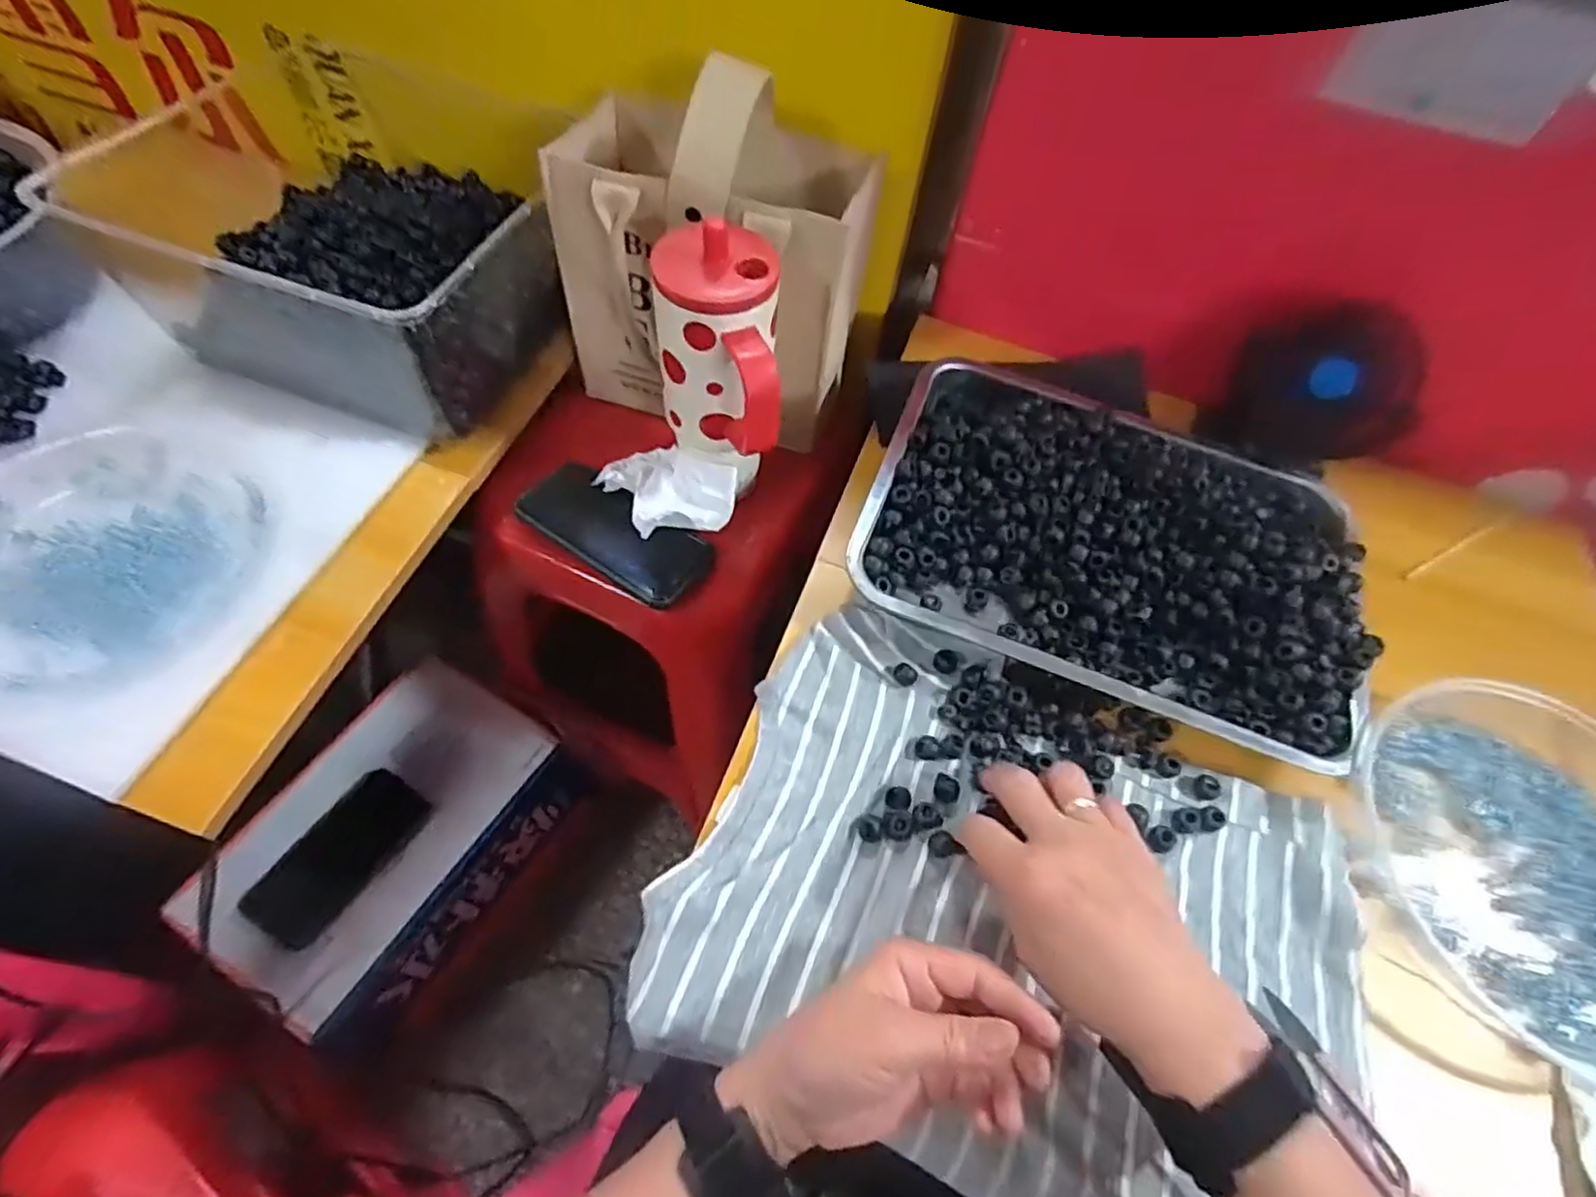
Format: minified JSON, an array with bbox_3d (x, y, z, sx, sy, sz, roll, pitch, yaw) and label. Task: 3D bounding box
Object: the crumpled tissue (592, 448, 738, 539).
[{"bbox_3d":[-0.114,-0.092,0.612,0.109,0.045,0.080,38,63,15],"label":"crumpled tissue"}]

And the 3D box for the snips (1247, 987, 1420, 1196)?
[{"bbox_3d":[0.282,0.262,0.382,0.025,0.014,0.099,-23,65,-18],"label":"snips"}]

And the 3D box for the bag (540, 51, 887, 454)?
[{"bbox_3d":[-0.062,-0.284,0.598,0.231,0.255,0.147,19,60,5],"label":"bag"}]

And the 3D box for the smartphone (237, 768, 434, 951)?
[{"bbox_3d":[-0.455,0.254,0.721,0.083,0.009,0.165,33,57,6],"label":"smartphone"}]

